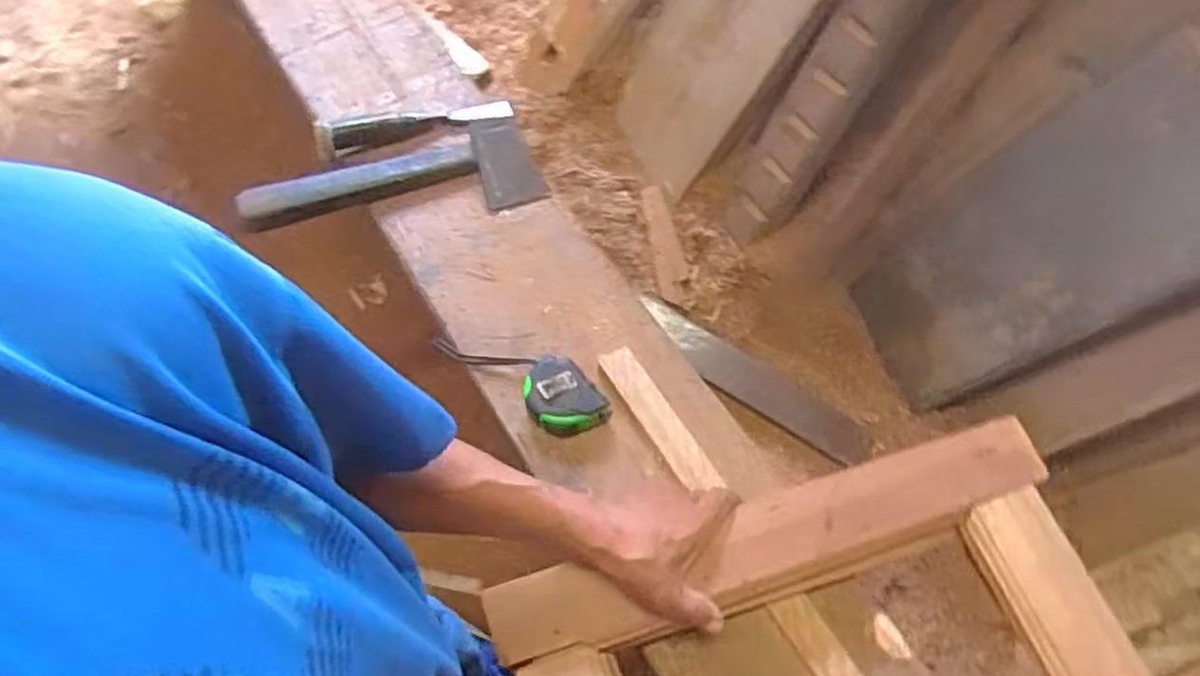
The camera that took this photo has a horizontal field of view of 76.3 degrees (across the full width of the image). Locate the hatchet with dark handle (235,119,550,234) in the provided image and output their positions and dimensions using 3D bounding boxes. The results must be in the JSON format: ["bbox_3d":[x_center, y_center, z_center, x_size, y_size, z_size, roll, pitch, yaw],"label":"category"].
[{"bbox_3d":[-0.224,-0.186,0.892,0.304,0.038,0.122,-16,66,-8],"label":"hatchet with dark handle"}]

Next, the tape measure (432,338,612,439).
[{"bbox_3d":[-0.083,0.038,0.788,0.208,0.056,0.069,25,66,24],"label":"tape measure"}]

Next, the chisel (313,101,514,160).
[{"bbox_3d":[-0.222,-0.262,0.925,0.238,0.046,0.045,-17,66,-8],"label":"chisel"}]

